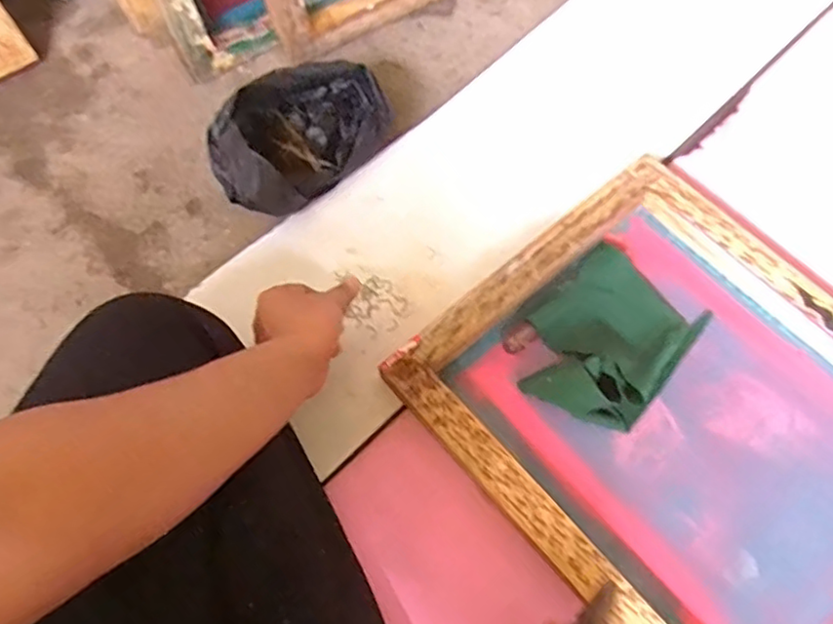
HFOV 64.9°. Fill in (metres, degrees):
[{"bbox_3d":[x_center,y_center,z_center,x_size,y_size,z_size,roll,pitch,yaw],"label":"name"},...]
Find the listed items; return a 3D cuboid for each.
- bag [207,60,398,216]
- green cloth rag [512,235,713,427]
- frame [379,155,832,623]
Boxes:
[{"bbox_3d":[-0.129,-0.195,0.728,0.100,0.099,0.205,41,75,18],"label":"bag"},{"bbox_3d":[0.189,0.026,0.644,0.136,0.031,0.180,41,74,18],"label":"green cloth rag"},{"bbox_3d":[0.267,0.110,0.606,0.378,0.034,0.481,-39,70,-13],"label":"frame"}]

